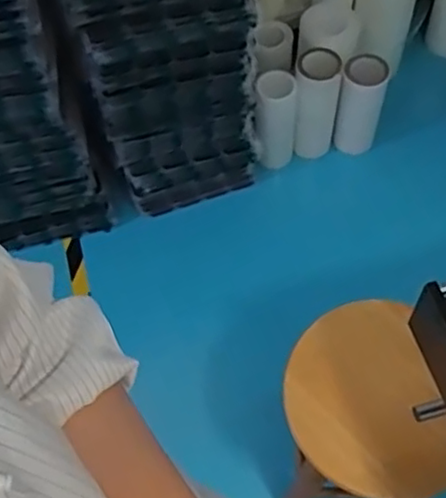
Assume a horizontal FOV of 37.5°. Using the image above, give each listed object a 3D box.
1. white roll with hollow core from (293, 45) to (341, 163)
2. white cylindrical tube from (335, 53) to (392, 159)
[{"bbox_3d":[0.231,-0.352,1.632,0.106,0.286,0.101,6,61,6],"label":"white roll with hollow core"},{"bbox_3d":[0.343,-0.350,1.647,0.103,0.261,0.085,15,63,11],"label":"white cylindrical tube"}]

